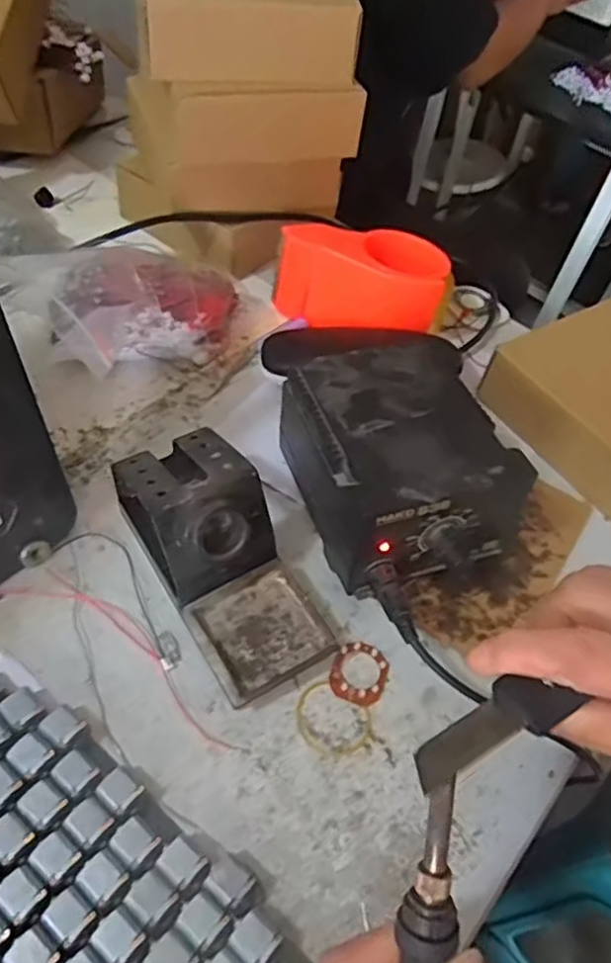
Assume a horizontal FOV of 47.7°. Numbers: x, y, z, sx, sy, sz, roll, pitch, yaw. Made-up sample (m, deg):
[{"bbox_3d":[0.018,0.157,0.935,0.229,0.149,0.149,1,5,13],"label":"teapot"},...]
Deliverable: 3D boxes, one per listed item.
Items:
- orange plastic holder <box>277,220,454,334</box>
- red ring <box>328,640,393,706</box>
[{"bbox_3d":[0.049,-0.176,0.597,0.143,0.069,0.072,14,51,3],"label":"orange plastic holder"},{"bbox_3d":[0.033,0.114,0.412,0.034,0.007,0.041,21,51,9],"label":"red ring"}]

